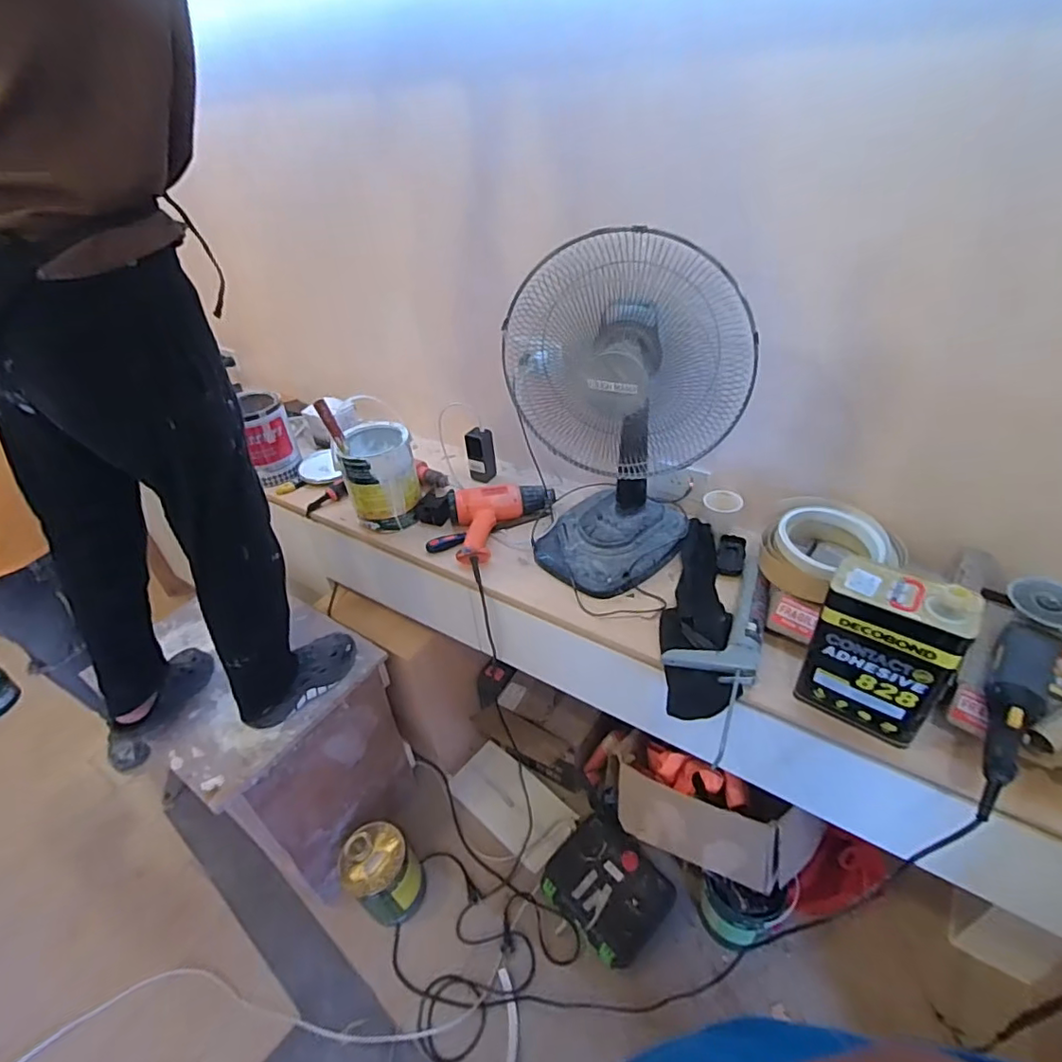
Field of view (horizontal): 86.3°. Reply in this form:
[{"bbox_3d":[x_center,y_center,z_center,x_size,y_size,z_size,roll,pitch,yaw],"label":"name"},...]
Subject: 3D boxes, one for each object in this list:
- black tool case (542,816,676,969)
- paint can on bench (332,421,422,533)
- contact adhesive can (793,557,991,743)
[{"bbox_3d":[0.181,0.845,1.366,0.222,0.083,0.264,-33,46,-31],"label":"black tool case"},{"bbox_3d":[-0.344,-0.131,1.309,0.158,0.210,0.172,-13,39,-10],"label":"paint can on bench"},{"bbox_3d":[0.491,0.167,0.795,0.165,0.251,0.084,24,47,32],"label":"contact adhesive can"}]

